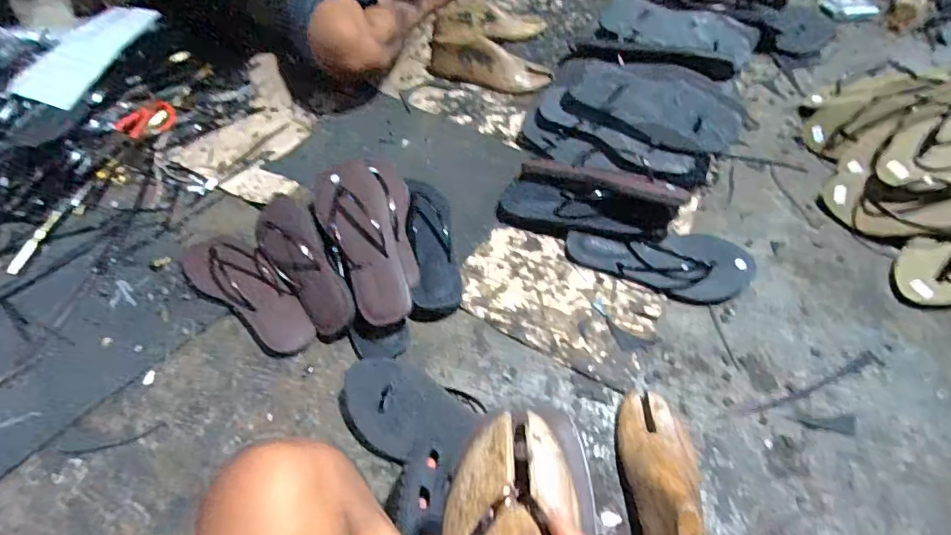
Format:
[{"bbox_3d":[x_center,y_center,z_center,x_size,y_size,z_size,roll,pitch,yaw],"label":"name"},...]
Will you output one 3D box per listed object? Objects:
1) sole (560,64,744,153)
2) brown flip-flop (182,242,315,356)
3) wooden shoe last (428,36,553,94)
[{"bbox_3d":[0.265,-0.242,0.768,0.257,0.094,0.015,26,27,16],"label":"sole"},{"bbox_3d":[-0.329,0.024,0.724,0.271,0.041,0.093,31,61,21],"label":"brown flip-flop"},{"bbox_3d":[0.027,-0.396,0.988,0.240,0.072,0.065,13,56,11],"label":"wooden shoe last"}]

